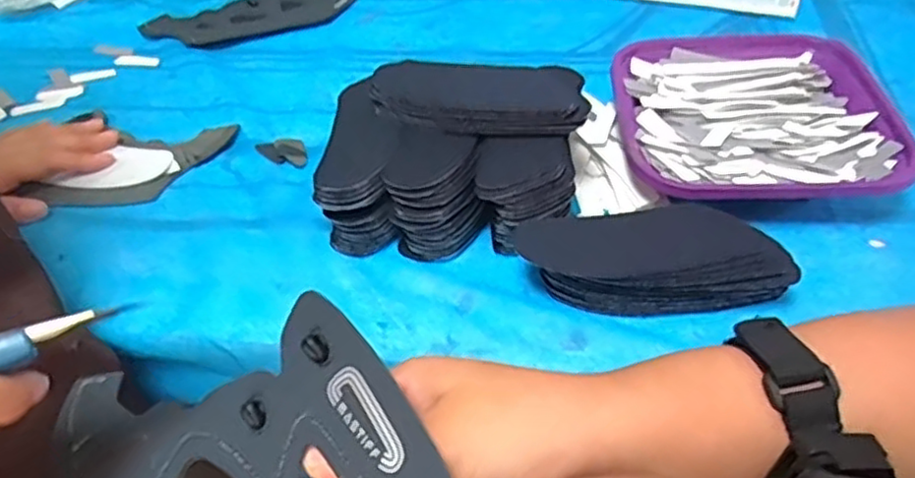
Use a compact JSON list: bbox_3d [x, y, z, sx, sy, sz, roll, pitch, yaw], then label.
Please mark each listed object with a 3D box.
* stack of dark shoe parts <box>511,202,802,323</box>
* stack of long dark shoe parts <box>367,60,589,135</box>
[{"bbox_3d":[0.117,0.014,0.413,0.158,0.040,0.059,-1,45,6],"label":"stack of dark shoe parts"},{"bbox_3d":[0.013,-0.099,0.467,0.148,0.021,0.062,9,48,14],"label":"stack of long dark shoe parts"}]

